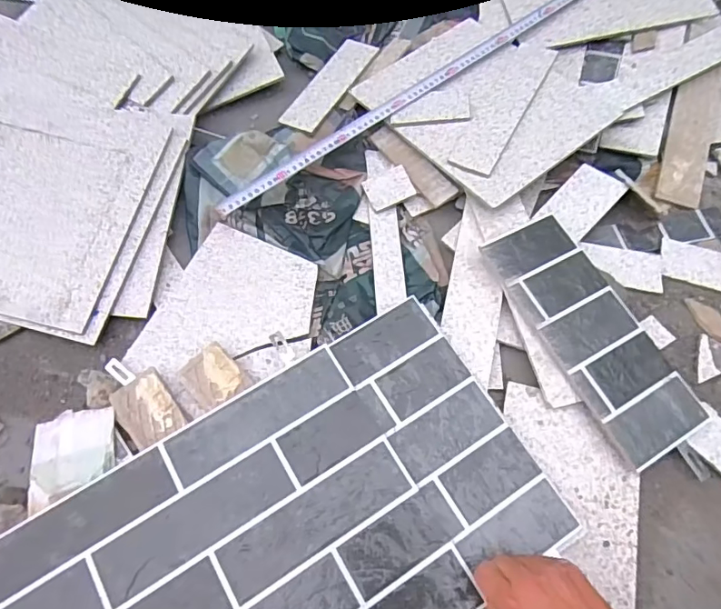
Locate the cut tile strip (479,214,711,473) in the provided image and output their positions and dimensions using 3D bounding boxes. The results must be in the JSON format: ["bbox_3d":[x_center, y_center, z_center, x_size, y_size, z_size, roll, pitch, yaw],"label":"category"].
[{"bbox_3d":[0.278,0.029,0.607,0.126,0.009,0.297,-25,73,-17],"label":"cut tile strip"}]

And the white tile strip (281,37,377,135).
[{"bbox_3d":[-0.046,-0.350,0.809,0.067,0.010,0.199,33,73,15],"label":"white tile strip"}]

